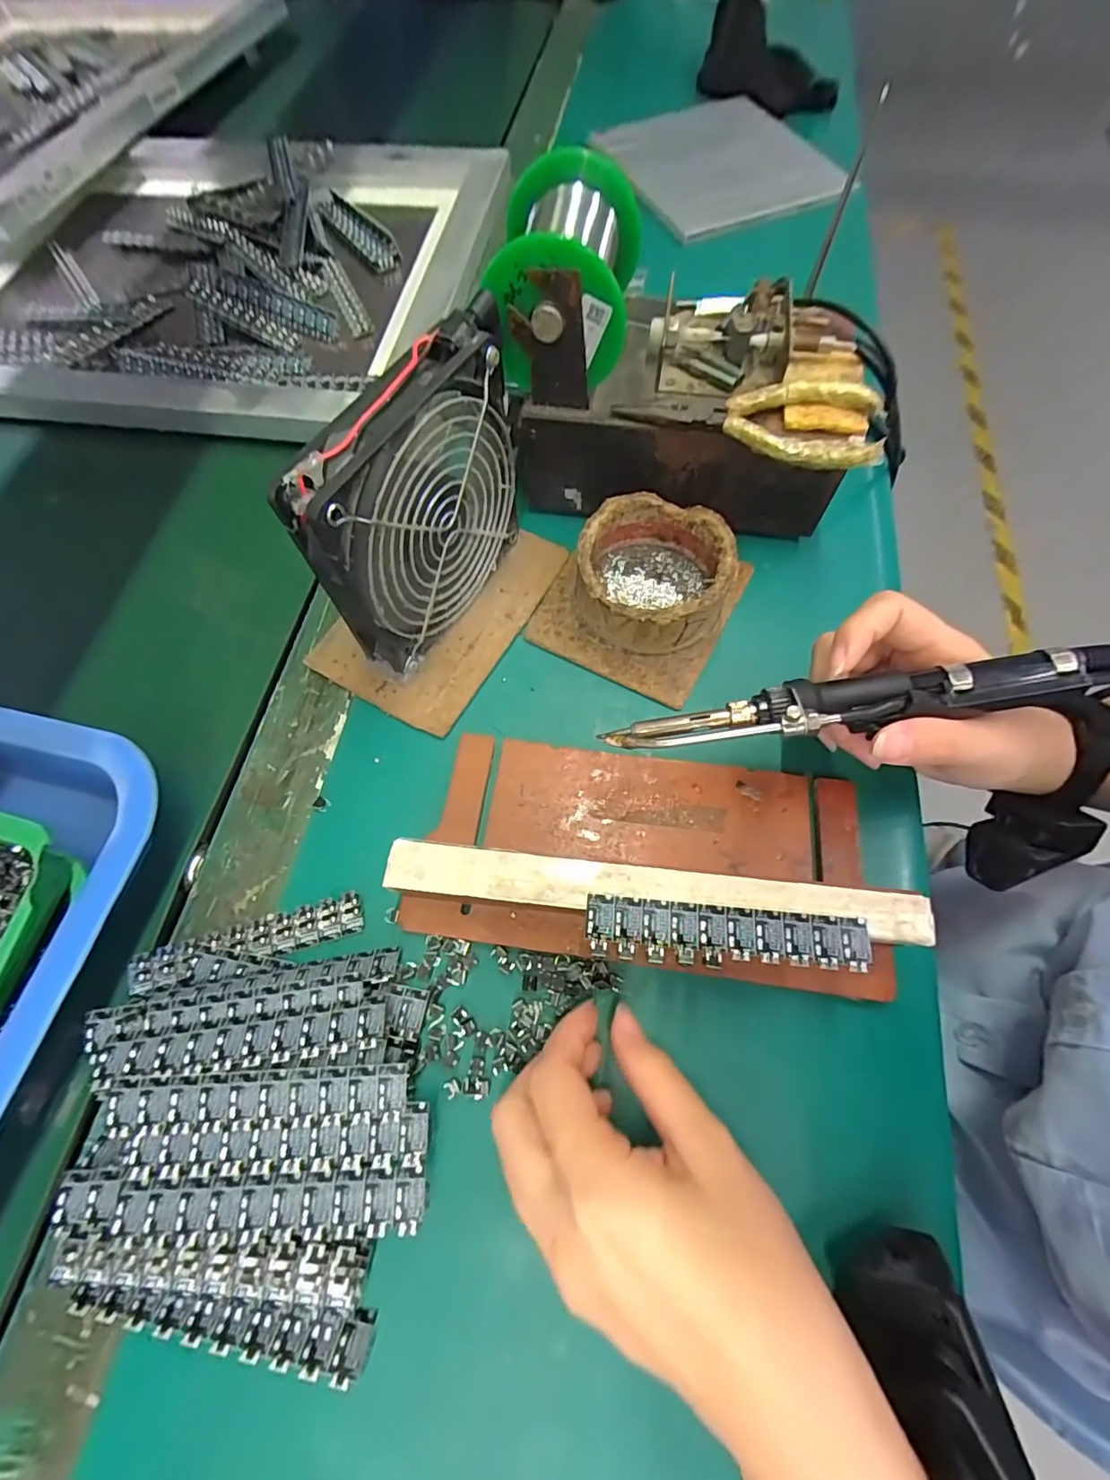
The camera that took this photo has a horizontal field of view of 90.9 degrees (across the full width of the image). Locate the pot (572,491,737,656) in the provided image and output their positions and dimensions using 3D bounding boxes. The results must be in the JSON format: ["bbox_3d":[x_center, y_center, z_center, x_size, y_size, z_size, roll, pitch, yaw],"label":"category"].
[{"bbox_3d":[0.054,-0.091,0.305,0.081,0.040,0.081,-1,66,1],"label":"pot"}]

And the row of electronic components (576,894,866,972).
[{"bbox_3d":[0.067,0.076,0.213,0.107,0.004,0.023,4,66,3],"label":"row of electronic components"}]

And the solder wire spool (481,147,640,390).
[{"bbox_3d":[0.005,-0.230,0.268,0.068,0.060,0.079,9,67,6],"label":"solder wire spool"}]

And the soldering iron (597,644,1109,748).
[{"bbox_3d":[0.129,-0.017,0.223,0.212,0.019,0.024,-9,67,7],"label":"soldering iron"}]

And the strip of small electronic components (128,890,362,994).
[{"bbox_3d":[-0.144,0.094,0.254,0.105,0.005,0.019,-15,67,-5],"label":"strip of small electronic components"}]

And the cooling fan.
[{"bbox_3d":[-0.061,-0.111,0.270,0.026,0.126,0.127,29,70,13],"label":"cooling fan"}]

